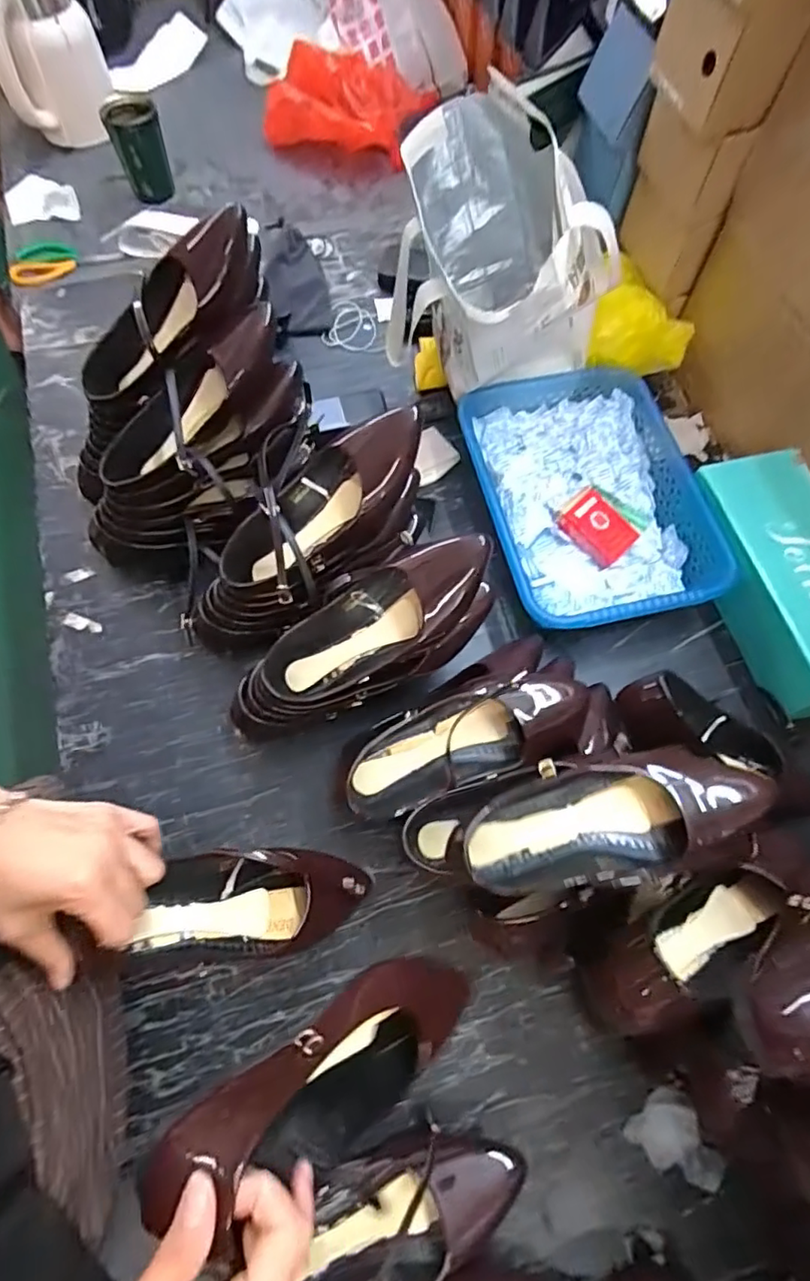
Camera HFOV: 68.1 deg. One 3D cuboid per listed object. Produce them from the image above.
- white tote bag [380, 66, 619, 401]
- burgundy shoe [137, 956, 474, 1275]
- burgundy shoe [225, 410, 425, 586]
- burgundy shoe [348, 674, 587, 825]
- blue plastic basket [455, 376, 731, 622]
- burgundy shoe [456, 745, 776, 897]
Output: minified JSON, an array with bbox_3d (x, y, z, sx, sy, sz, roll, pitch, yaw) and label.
[{"bbox_3d":[0.101,-0.423,0.671,0.211,0.224,0.249,-26,69,-11],"label":"white tote bag"},{"bbox_3d":[-0.037,0.258,0.357,0.061,0.220,0.085,-36,63,33],"label":"burgundy shoe"},{"bbox_3d":[-0.076,-0.125,0.576,0.231,0.061,0.073,-35,69,14],"label":"burgundy shoe"},{"bbox_3d":[0.059,0.092,0.544,0.230,0.047,0.081,-18,68,-8],"label":"burgundy shoe"},{"bbox_3d":[0.216,-0.161,0.719,0.244,0.076,0.328,-11,67,-5],"label":"blue plastic basket"},{"bbox_3d":[0.159,0.140,0.464,0.218,0.067,0.091,-7,67,-3],"label":"burgundy shoe"}]

